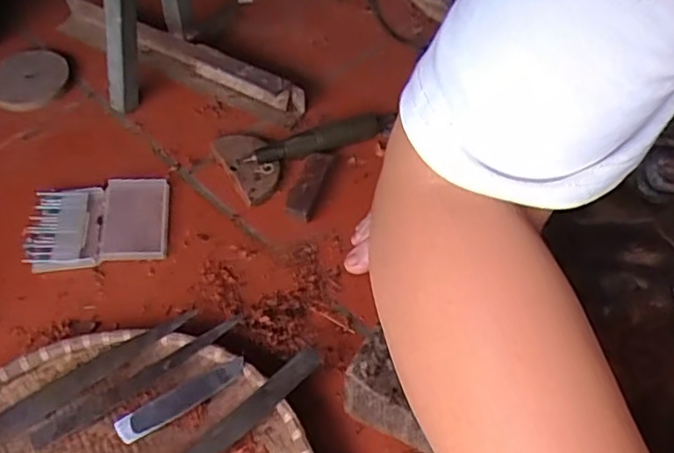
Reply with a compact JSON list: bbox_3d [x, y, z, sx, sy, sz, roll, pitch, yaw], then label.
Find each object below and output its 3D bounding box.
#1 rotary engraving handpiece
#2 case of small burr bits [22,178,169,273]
[{"bbox_3d":[-0.019,-0.097,0.693,0.175,0.029,0.024,-21,55,-12],"label":"rotary engraving handpiece"},{"bbox_3d":[-0.244,-0.005,0.643,0.142,0.015,0.102,-6,54,-2],"label":"case of small burr bits"}]

